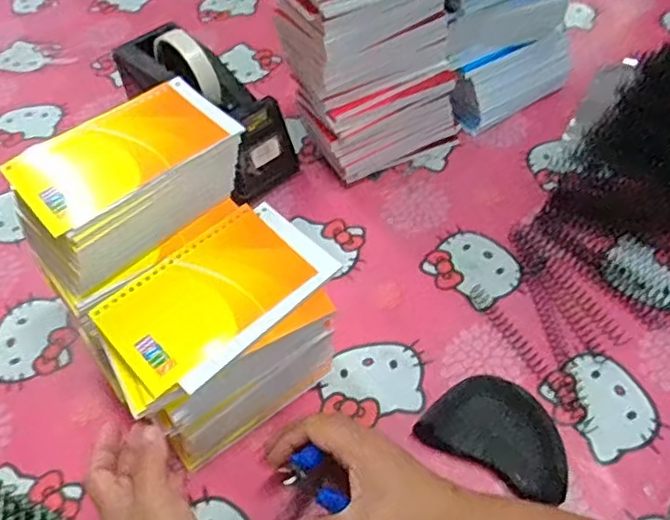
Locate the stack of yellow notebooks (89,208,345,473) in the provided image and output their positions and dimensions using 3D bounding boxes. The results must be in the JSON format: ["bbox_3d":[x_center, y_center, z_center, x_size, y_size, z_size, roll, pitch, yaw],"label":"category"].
[{"bbox_3d":[-0.076,0.055,0.444,0.150,0.104,0.100,-33,56,-23],"label":"stack of yellow notebooks"}]

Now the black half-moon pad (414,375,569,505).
[{"bbox_3d":[0.119,0.123,0.448,0.103,0.029,0.061,26,56,22],"label":"black half-moon pad"}]

